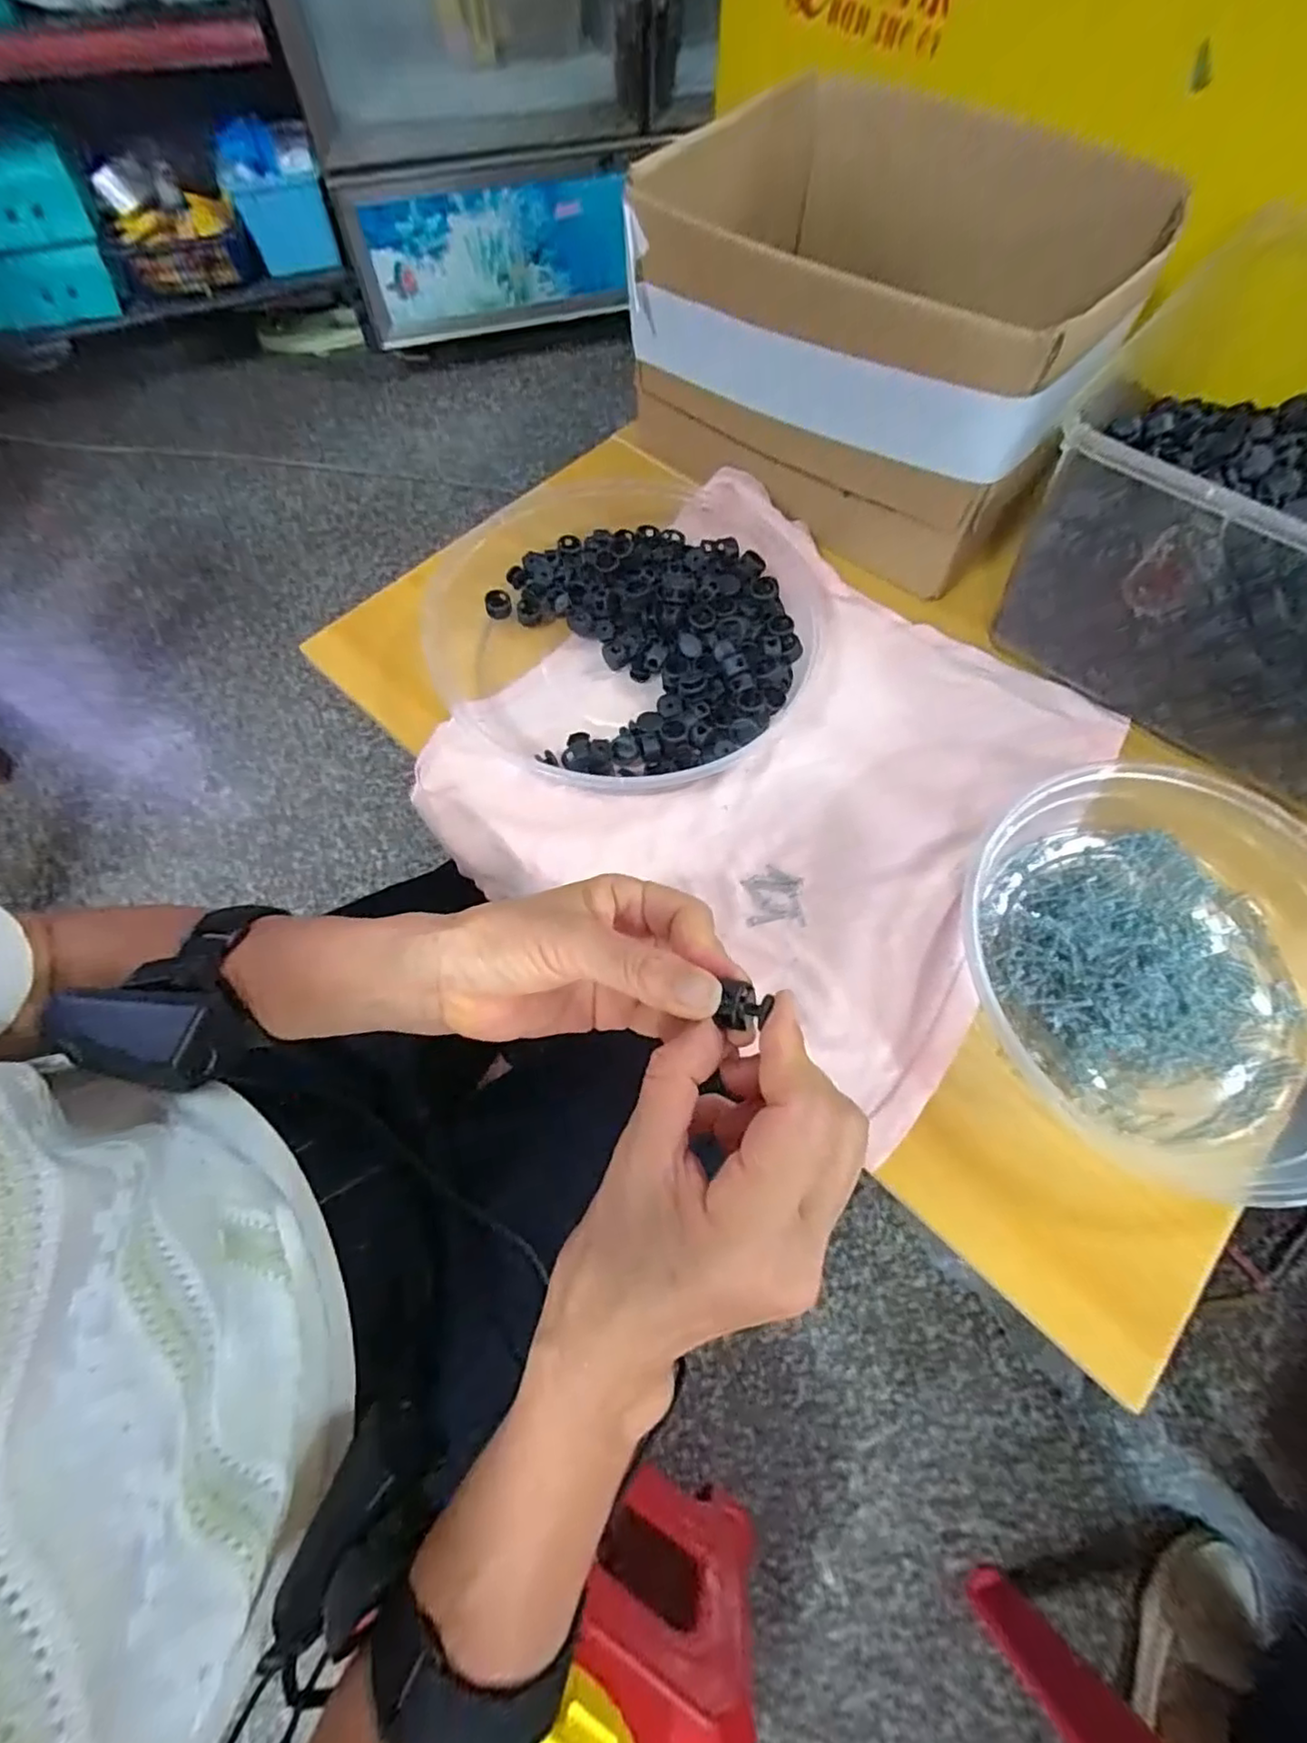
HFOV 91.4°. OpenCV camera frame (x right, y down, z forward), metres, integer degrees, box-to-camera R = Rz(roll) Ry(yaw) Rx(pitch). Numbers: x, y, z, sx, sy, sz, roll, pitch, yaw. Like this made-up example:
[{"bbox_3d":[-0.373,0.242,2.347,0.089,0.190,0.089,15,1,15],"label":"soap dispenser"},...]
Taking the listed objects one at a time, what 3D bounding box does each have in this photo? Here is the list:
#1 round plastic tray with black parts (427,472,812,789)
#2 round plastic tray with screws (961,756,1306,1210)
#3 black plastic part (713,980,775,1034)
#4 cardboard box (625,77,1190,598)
[{"bbox_3d":[-0.009,-0.157,0.407,0.247,0.034,0.231,0,66,0],"label":"round plastic tray with black parts"},{"bbox_3d":[0.257,0.043,0.316,0.186,0.039,0.204,-24,69,-10],"label":"round plastic tray with screws"},{"bbox_3d":[0.031,0.048,0.224,0.016,0.013,0.015,13,67,5],"label":"black plastic part"},{"bbox_3d":[0.150,-0.376,0.438,0.283,0.147,0.253,31,70,12],"label":"cardboard box"}]

